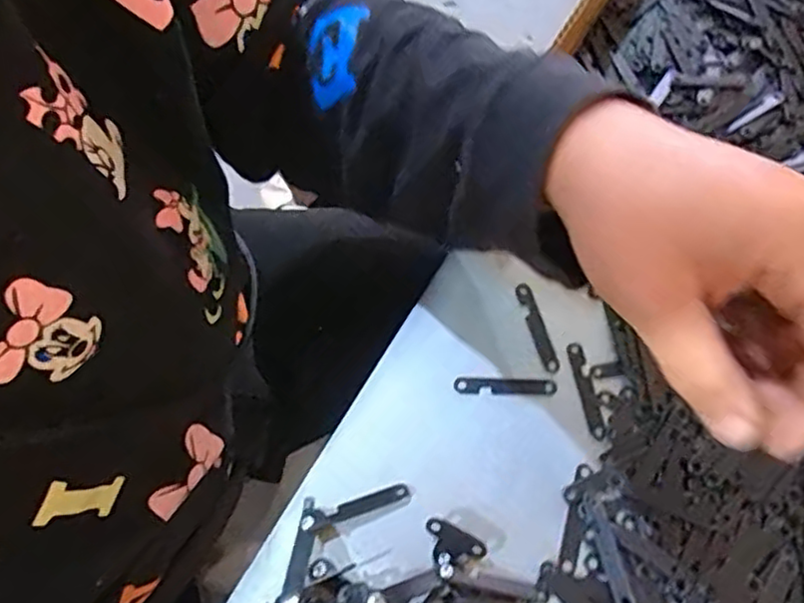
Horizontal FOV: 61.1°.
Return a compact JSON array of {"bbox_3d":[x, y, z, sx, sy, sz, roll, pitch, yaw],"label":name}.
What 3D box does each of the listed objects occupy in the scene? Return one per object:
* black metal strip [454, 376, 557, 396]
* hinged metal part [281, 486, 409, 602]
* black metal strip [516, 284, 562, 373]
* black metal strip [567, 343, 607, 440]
[{"bbox_3d":[0.053,0.044,0.349,0.051,0.004,0.009,3,63,-3],"label":"black metal strip"},{"bbox_3d":[-0.033,0.101,0.309,0.031,0.007,0.073,43,59,17],"label":"hinged metal part"},{"bbox_3d":[0.072,0.014,0.364,0.010,0.004,0.051,-14,65,-11],"label":"black metal strip"},{"bbox_3d":[0.095,0.046,0.351,0.008,0.004,0.051,-7,64,-8],"label":"black metal strip"}]

